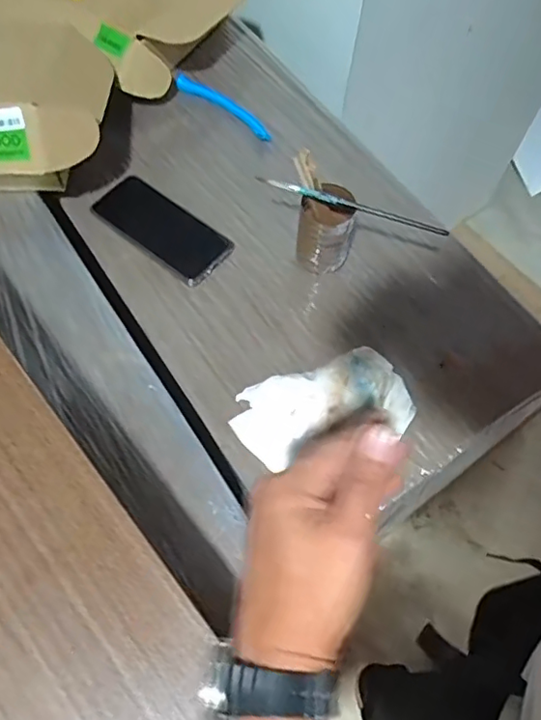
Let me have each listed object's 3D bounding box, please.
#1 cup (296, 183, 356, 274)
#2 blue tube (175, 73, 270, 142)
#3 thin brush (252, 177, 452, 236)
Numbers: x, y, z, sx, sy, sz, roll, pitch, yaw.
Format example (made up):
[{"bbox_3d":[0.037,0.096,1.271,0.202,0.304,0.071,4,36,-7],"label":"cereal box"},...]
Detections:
[{"bbox_3d":[0.061,-0.146,0.644,0.060,0.096,0.055,1,64,-2],"label":"cup"},{"bbox_3d":[-0.063,-0.353,0.789,0.166,0.010,0.035,34,67,13],"label":"blue tube"},{"bbox_3d":[0.086,-0.164,0.604,0.206,0.012,0.011,18,64,6],"label":"thin brush"}]

